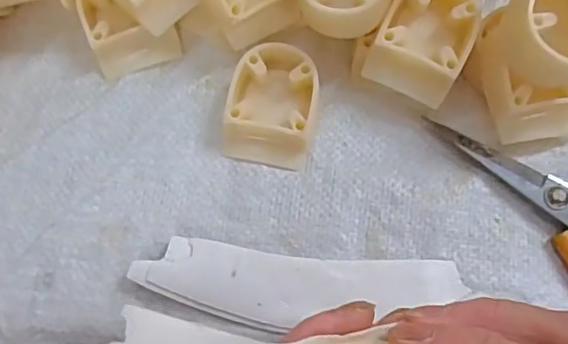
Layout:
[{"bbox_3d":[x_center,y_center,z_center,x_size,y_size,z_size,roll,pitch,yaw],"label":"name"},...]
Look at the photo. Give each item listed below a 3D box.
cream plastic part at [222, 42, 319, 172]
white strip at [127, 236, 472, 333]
[{"bbox_3d":[-0.005,-0.035,0.310,0.045,0.019,0.060,11,73,4],"label":"cream plastic part"},{"bbox_3d":[0.007,0.056,0.285,0.154,0.005,0.037,5,74,-1],"label":"white strip"}]

